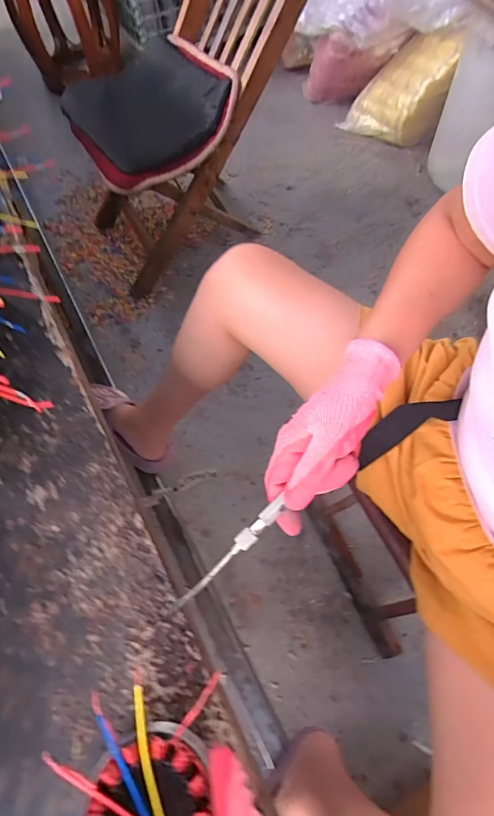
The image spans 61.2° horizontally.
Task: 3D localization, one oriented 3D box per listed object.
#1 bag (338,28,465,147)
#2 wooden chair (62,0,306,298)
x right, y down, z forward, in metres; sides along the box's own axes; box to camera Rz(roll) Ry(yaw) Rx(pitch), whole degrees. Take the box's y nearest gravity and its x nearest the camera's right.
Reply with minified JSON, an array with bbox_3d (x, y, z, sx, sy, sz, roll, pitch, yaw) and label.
[{"bbox_3d":[0.470,-0.987,1.301,0.286,0.304,0.131,36,73,16],"label":"bag"},{"bbox_3d":[-0.157,-0.665,1.014,0.543,0.608,0.343,-34,69,-11],"label":"wooden chair"}]

